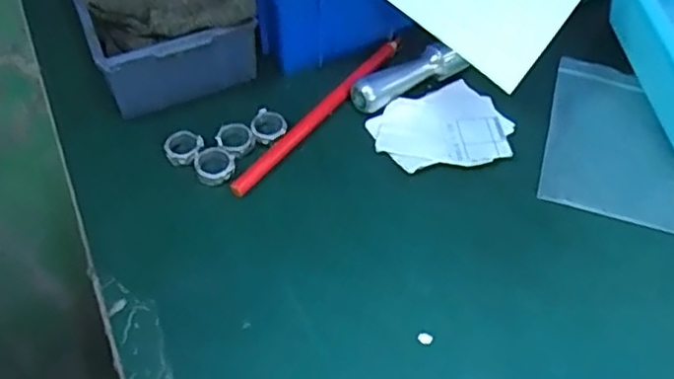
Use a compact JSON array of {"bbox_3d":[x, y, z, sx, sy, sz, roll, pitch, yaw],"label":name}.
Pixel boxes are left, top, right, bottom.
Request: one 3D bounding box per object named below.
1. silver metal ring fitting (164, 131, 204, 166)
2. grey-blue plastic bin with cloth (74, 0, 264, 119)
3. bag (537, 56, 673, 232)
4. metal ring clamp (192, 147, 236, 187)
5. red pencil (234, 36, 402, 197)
[{"bbox_3d":[-0.090,-0.024,0.378,0.019,0.009,0.022,31,58,20],"label":"silver metal ring fitting"},{"bbox_3d":[-0.119,-0.122,0.416,0.095,0.071,0.148,-24,57,-17],"label":"grey-blue plastic bin with cloth"},{"bbox_3d":[0.175,-0.034,0.409,0.079,0.004,0.126,16,55,8],"label":"bag"},{"bbox_3d":[-0.071,-0.014,0.375,0.023,0.007,0.023,1,53,-1],"label":"metal ring clamp"},{"bbox_3d":[-0.008,-0.051,0.403,0.012,0.008,0.158,32,59,21],"label":"red pencil"}]

